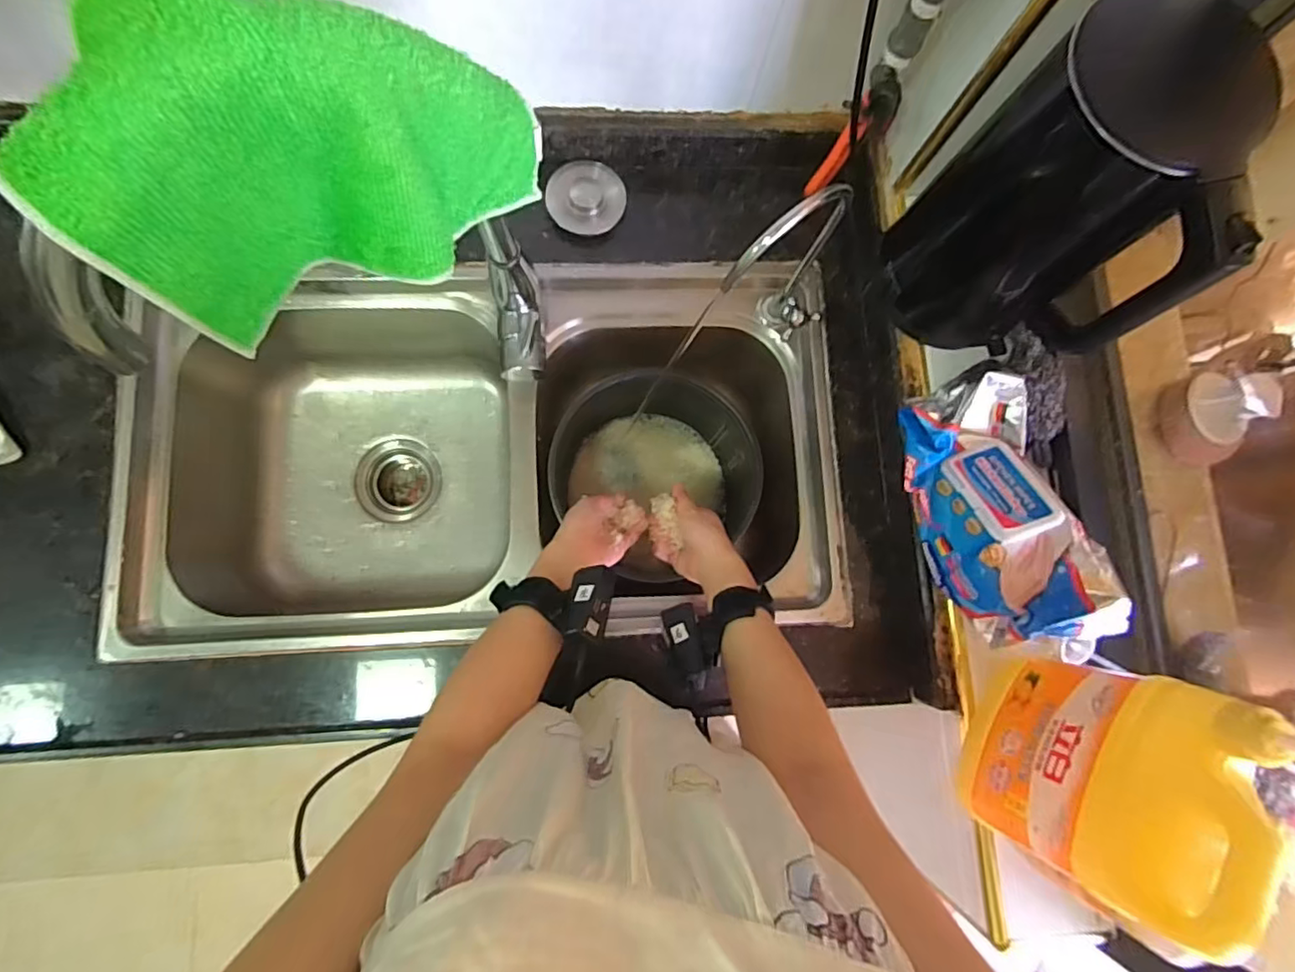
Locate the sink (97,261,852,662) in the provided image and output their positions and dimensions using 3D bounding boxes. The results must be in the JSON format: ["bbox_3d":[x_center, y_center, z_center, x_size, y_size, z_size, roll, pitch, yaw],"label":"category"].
[{"bbox_3d":[-0.154,-0.032,0.700,0.695,0.218,0.383,-2,82,-5],"label":"sink"}]

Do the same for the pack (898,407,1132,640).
[{"bbox_3d":[0.315,0.033,0.541,0.113,0.065,0.228,-20,84,-7],"label":"pack"}]

